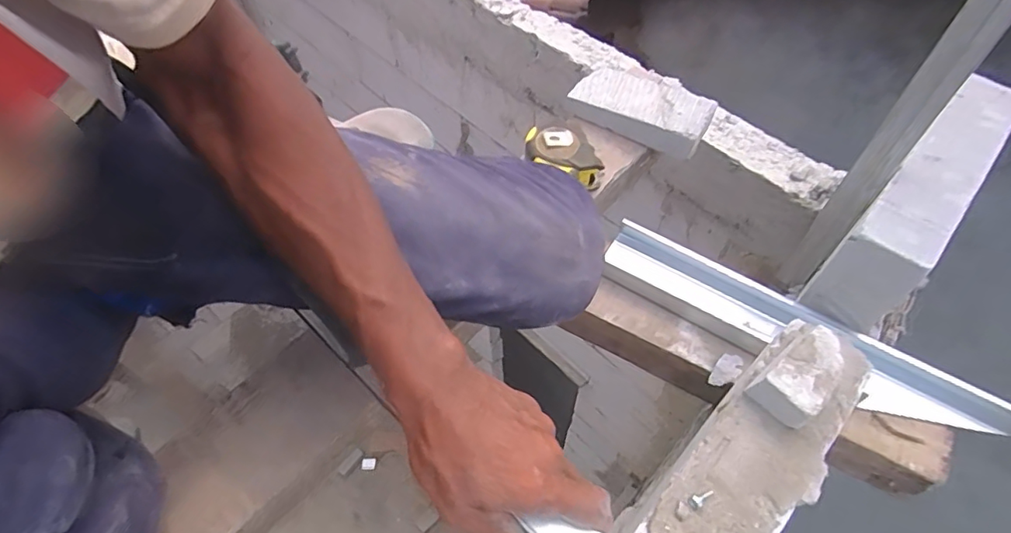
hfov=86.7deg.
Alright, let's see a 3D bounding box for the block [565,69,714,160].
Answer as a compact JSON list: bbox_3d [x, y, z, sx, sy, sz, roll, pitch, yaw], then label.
[{"bbox_3d":[0.170,-0.200,0.685,0.172,0.051,0.084,26,59,19],"label":"block"}]

